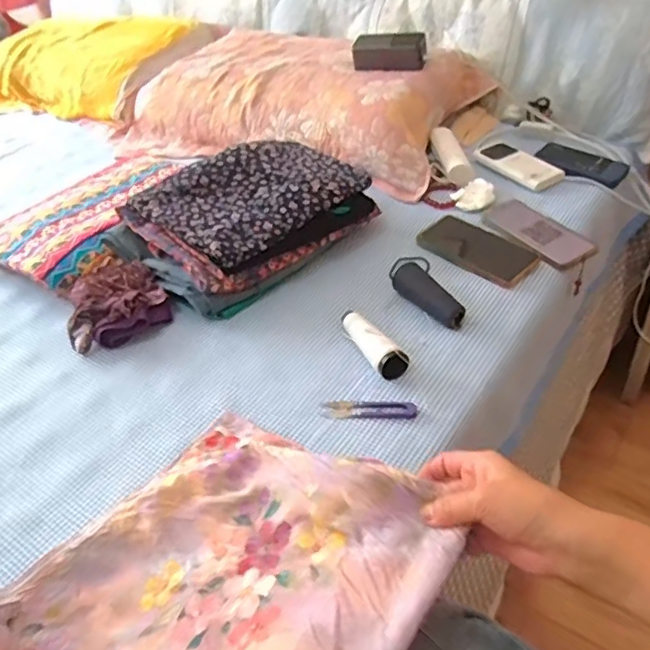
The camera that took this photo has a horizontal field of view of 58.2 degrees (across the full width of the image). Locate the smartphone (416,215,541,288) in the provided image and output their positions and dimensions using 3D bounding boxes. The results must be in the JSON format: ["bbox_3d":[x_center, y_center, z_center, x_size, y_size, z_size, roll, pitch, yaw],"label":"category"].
[{"bbox_3d":[0.213,-0.111,0.820,0.084,0.013,0.161,-31,47,-31],"label":"smartphone"}]

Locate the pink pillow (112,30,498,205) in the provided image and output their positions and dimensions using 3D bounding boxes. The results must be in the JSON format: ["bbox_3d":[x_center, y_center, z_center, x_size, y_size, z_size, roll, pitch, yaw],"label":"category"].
[{"bbox_3d":[-0.055,-0.430,1.133,0.654,0.151,0.430,23,46,28],"label":"pink pillow"}]

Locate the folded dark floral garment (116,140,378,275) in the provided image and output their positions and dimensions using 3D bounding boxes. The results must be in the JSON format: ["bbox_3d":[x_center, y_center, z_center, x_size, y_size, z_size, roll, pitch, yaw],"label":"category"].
[{"bbox_3d":[-0.097,-0.175,0.821,0.300,0.077,0.193,-33,47,-28],"label":"folded dark floral garment"}]

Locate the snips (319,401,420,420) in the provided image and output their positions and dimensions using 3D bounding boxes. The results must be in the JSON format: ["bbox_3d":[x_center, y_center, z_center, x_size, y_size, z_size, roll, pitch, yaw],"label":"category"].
[{"bbox_3d":[0.047,0.091,0.630,0.100,0.010,0.024,3,39,6],"label":"snips"}]

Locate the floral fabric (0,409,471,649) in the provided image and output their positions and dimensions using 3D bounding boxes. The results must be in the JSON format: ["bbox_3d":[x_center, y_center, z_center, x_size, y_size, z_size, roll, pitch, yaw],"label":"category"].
[{"bbox_3d":[-0.078,0.197,0.441,0.285,0.080,0.288,22,45,27],"label":"floral fabric"}]

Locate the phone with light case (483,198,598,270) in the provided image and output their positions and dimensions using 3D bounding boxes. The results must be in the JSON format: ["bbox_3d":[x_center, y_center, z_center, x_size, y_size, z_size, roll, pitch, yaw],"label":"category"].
[{"bbox_3d":[0.305,-0.137,0.845,0.092,0.014,0.161,-22,43,-22],"label":"phone with light case"}]

